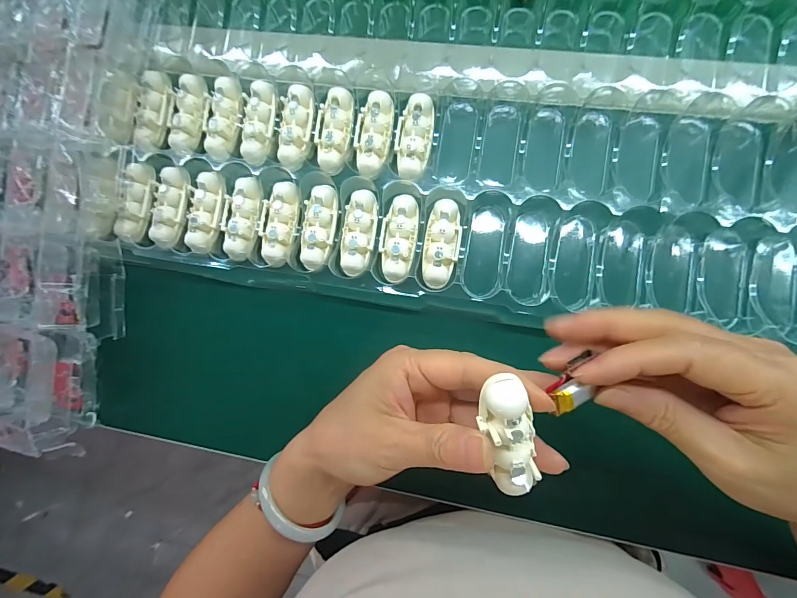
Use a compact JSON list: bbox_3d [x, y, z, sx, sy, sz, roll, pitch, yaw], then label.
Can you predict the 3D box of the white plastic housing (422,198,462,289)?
[{"bbox_3d":[0.031,-0.039,0.267,0.025,0.009,0.061,9,89,7],"label":"white plastic housing"}]

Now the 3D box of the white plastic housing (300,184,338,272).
[{"bbox_3d":[-0.059,-0.053,0.279,0.022,0.008,0.063,7,89,7],"label":"white plastic housing"}]

